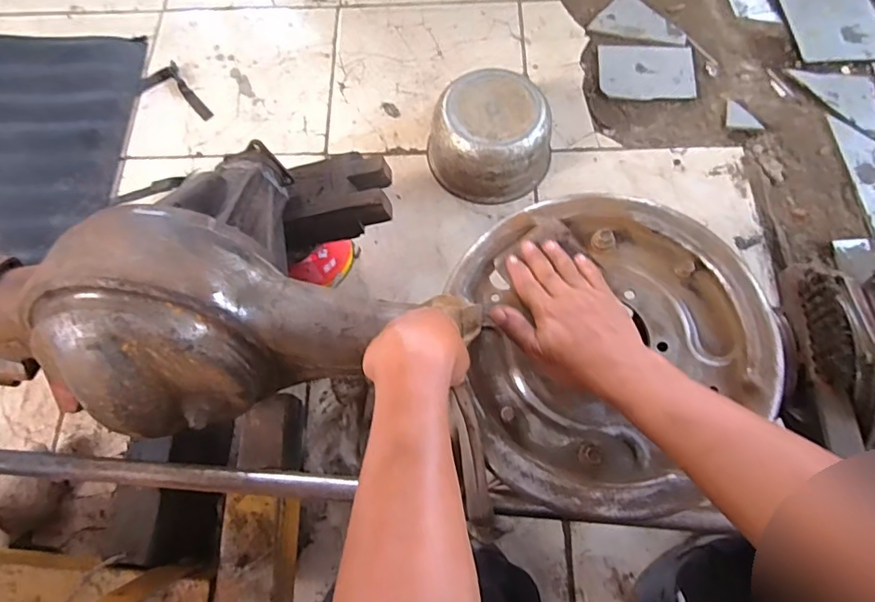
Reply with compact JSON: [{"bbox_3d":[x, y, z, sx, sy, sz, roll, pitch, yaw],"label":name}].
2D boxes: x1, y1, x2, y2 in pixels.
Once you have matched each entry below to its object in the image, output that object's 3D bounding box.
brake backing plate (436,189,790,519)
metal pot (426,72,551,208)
[{"bbox_3d":[0.160,0.034,0.467,0.265,0.042,0.284,0,71,1],"label":"brake backing plate"},{"bbox_3d":[0.100,-0.298,0.917,0.221,0.124,0.202,0,71,1],"label":"metal pot"}]

